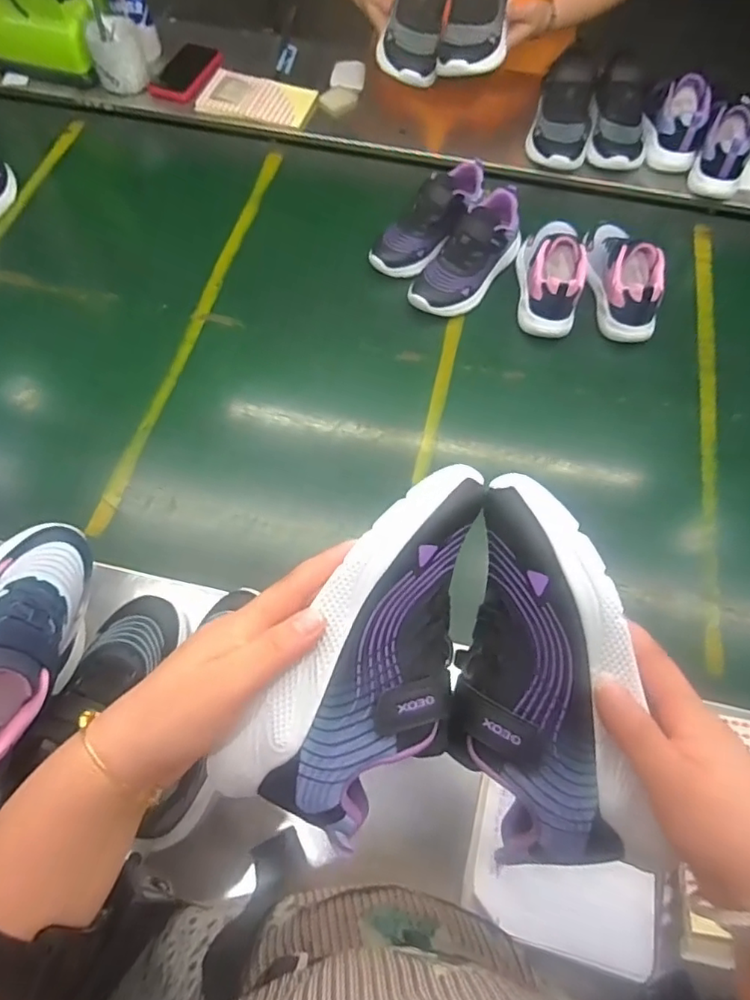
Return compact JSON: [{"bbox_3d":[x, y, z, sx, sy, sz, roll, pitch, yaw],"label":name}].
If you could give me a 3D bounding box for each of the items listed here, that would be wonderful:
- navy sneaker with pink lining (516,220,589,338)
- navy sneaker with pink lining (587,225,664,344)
[{"bbox_3d":[0.241,-0.315,0.806,0.076,0.087,0.166,5,64,0],"label":"navy sneaker with pink lining"},{"bbox_3d":[0.339,-0.312,0.805,0.076,0.087,0.179,2,64,-1],"label":"navy sneaker with pink lining"}]

